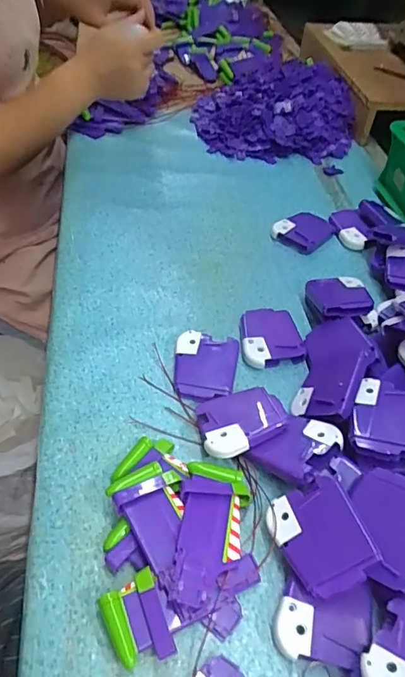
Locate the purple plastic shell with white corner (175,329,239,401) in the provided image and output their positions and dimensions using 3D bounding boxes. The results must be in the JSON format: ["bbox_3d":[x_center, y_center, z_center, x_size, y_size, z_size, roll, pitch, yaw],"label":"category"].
[{"bbox_3d":[0.001,0.022,0.386,0.049,0.015,0.061,8,49,4],"label":"purple plastic shell with white corner"}]

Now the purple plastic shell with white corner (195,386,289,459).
[{"bbox_3d":[0.027,0.060,0.348,0.064,0.015,0.052,-13,29,-19],"label":"purple plastic shell with white corner"}]

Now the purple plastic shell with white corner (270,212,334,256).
[{"bbox_3d":[0.113,-0.121,0.529,0.052,0.016,0.064,33,55,24],"label":"purple plastic shell with white corner"}]

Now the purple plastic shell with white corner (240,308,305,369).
[{"bbox_3d":[0.058,-0.004,0.418,0.051,0.011,0.063,-5,49,-6],"label":"purple plastic shell with white corner"}]

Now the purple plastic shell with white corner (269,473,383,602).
[{"bbox_3d":[0.071,0.118,0.286,0.049,0.012,0.061,-35,49,6],"label":"purple plastic shell with white corner"}]

